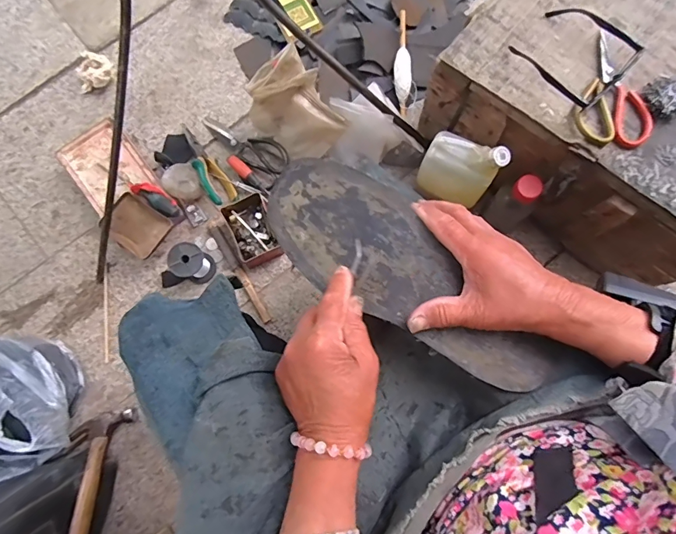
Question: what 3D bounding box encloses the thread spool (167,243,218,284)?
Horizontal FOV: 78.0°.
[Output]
[{"bbox_3d":[-0.258,-0.005,0.745,0.052,0.098,0.056,0,79,1],"label":"thread spool"}]

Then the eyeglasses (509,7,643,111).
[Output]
[{"bbox_3d":[0.339,-0.308,0.591,0.155,0.034,0.142,-44,82,-7],"label":"eyeglasses"}]

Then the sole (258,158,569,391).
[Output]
[{"bbox_3d":[0.056,0.005,0.366,0.282,0.019,0.102,39,82,12],"label":"sole"}]

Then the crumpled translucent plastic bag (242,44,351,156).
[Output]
[{"bbox_3d":[-0.076,-0.277,0.758,0.128,0.125,0.150,-38,81,-6],"label":"crumpled translucent plastic bag"}]

